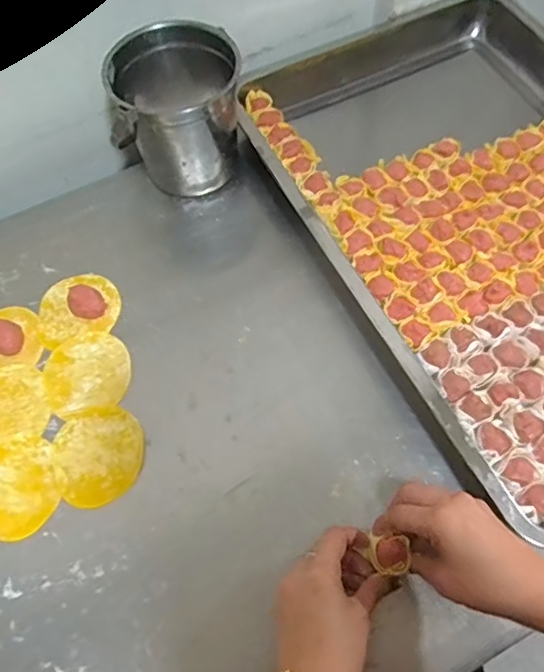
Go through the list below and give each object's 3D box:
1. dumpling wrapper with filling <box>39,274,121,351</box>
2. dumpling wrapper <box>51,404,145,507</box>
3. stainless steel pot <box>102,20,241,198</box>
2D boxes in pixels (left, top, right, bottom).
[{"bbox_3d":[-0.200,-0.035,0.589,0.082,0.024,0.075,-16,63,-7],"label":"dumpling wrapper with filling"},{"bbox_3d":[-0.157,0.107,0.524,0.080,0.004,0.088,0,62,1],"label":"dumpling wrapper"},{"bbox_3d":[-0.101,-0.236,0.627,0.143,0.134,0.113,-7,62,-3],"label":"stainless steel pot"}]

